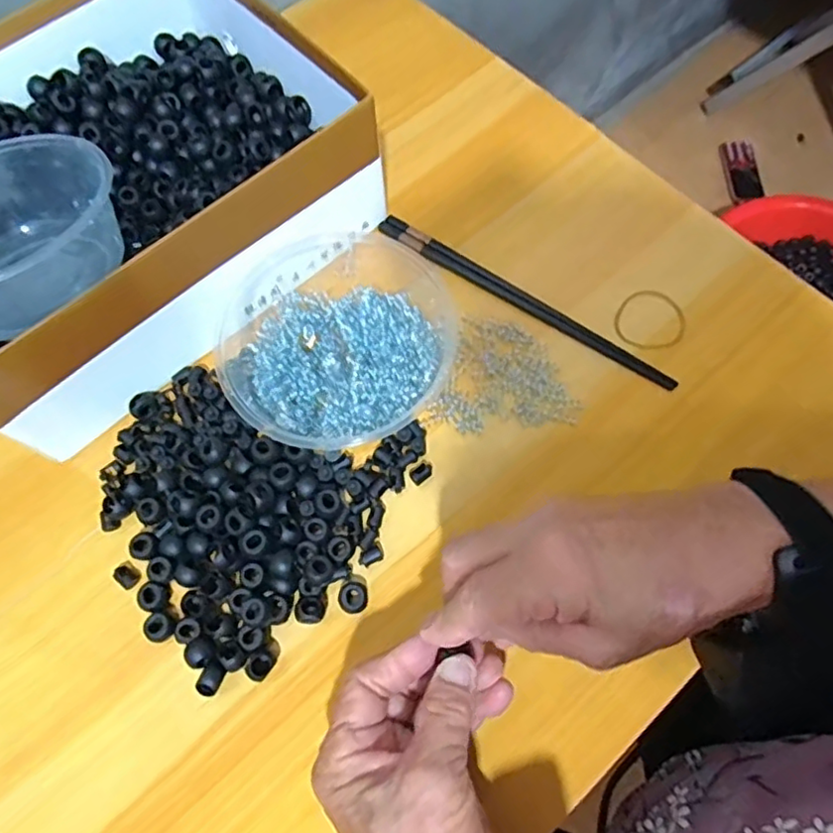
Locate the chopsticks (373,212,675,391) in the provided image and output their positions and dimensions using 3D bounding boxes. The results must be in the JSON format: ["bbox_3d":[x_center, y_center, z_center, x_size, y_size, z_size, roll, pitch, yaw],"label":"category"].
[{"bbox_3d":[0.074,-0.084,0.433,0.235,0.005,0.015,33,73,13],"label":"chopsticks"}]

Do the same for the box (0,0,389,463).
[{"bbox_3d":[-0.202,-0.160,0.417,0.309,0.097,0.239,-42,73,-13],"label":"box"}]

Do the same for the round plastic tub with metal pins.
[{"bbox_3d":[-0.048,-0.058,0.401,0.162,0.048,0.151,-1,69,2],"label":"round plastic tub with metal pins"}]

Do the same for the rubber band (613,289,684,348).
[{"bbox_3d":[0.163,-0.068,0.429,0.049,0.004,0.047,-1,69,2],"label":"rubber band"}]

